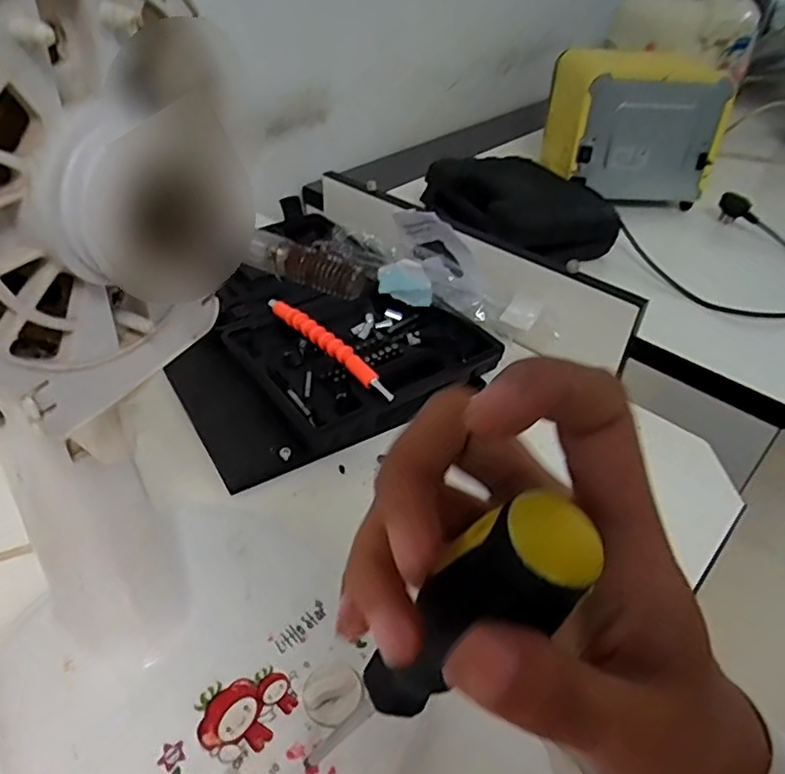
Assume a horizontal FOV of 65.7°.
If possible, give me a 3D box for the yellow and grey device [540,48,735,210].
[{"bbox_3d":[0.343,-0.390,0.883,0.200,0.170,0.199,1,41,-3],"label":"yellow and grey device"}]

